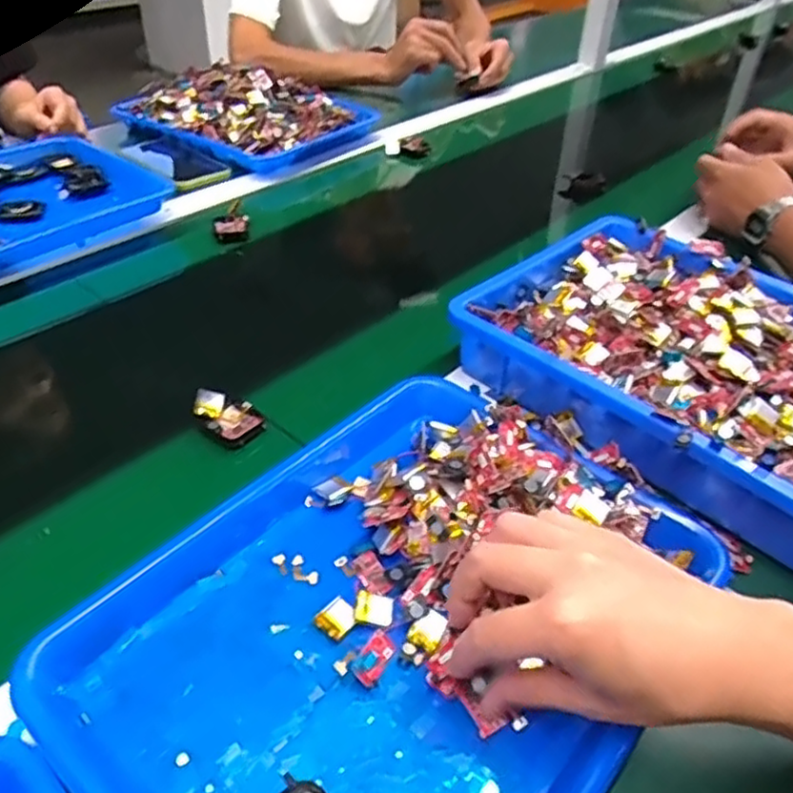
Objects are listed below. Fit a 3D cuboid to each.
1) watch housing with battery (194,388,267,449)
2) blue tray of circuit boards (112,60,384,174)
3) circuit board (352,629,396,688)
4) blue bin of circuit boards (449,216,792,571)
[{"bbox_3d":[-0.125,0.013,0.511,0.038,0.016,0.056,-31,51,-34],"label":"watch housing with battery"},{"bbox_3d":[-0.208,-0.390,0.936,0.295,0.066,0.217,26,45,24],"label":"blue tray of circuit boards"},{"bbox_3d":[-0.011,0.137,0.360,0.014,0.006,0.030,22,44,20],"label":"circuit board"},{"bbox_3d":[0.248,-0.018,0.525,0.254,0.068,0.387,-29,50,-32],"label":"blue bin of circuit boards"}]

